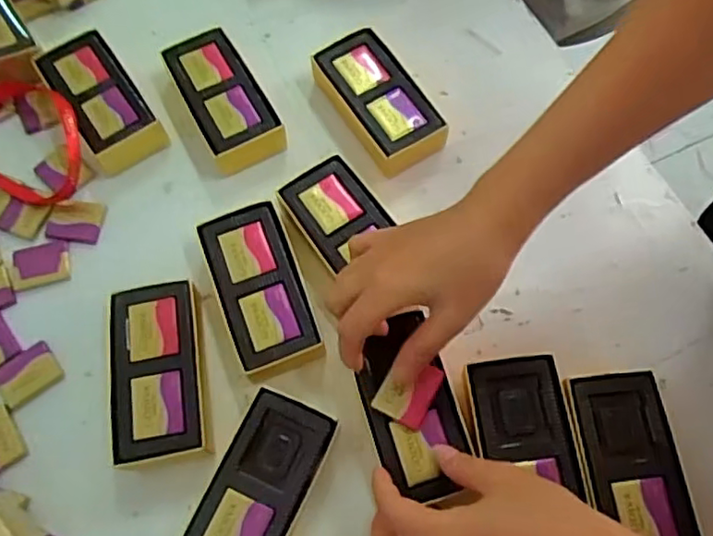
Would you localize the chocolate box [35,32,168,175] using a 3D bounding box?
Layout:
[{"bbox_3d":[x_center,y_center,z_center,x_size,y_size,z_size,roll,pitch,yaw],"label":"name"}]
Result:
[{"bbox_3d":[-0.202,-0.134,0.491,0.055,0.034,0.112,-32,70,-12],"label":"chocolate box"}]

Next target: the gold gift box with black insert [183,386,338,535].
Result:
[{"bbox_3d":[-0.058,0.135,0.381,0.054,0.031,0.111,23,69,10],"label":"gold gift box with black insert"}]

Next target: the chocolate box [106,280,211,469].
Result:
[{"bbox_3d":[-0.127,0.069,0.409,0.060,0.031,0.113,-10,67,-3],"label":"chocolate box"}]

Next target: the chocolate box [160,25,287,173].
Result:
[{"bbox_3d":[-0.104,-0.131,0.495,0.056,0.032,0.121,-27,69,-10],"label":"chocolate box"}]

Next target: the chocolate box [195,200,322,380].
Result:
[{"bbox_3d":[-0.066,0.018,0.432,0.056,0.031,0.118,-19,68,-7],"label":"chocolate box"}]

